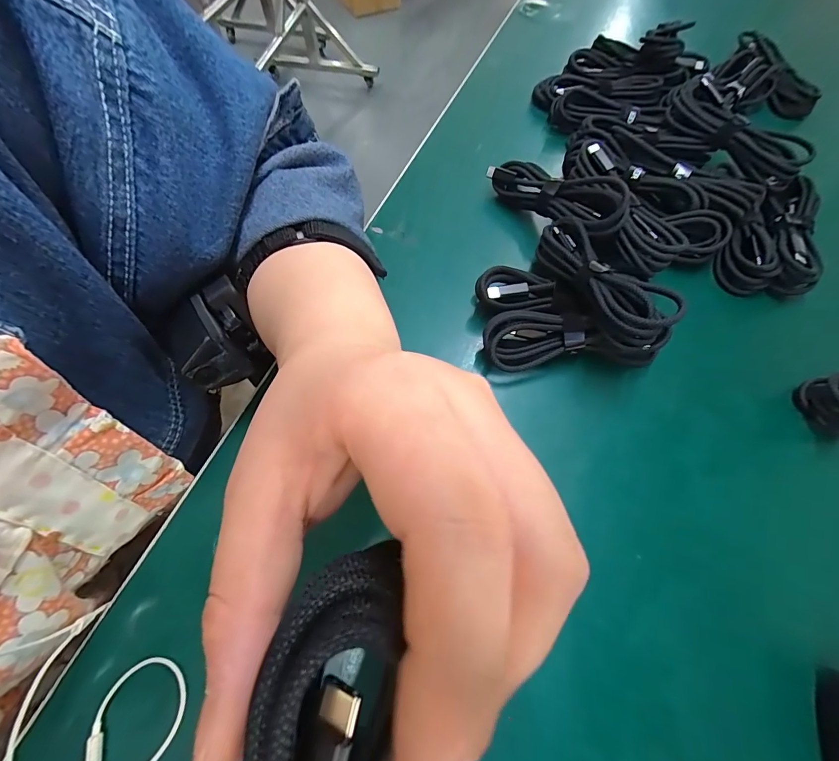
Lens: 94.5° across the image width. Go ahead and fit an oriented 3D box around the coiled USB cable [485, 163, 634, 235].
[{"bbox_3d":[0.095,-0.134,0.279,0.027,0.025,0.116,-35,50,-14],"label":"coiled USB cable"}]

